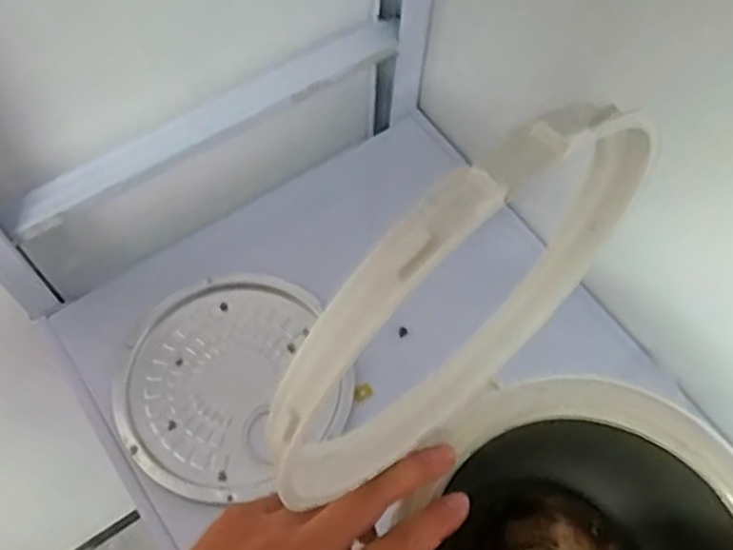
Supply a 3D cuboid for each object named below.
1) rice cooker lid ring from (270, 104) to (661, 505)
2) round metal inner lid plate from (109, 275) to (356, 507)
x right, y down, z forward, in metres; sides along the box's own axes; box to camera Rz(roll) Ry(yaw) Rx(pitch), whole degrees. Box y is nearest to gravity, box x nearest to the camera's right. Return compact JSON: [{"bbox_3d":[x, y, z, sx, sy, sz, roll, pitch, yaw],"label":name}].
[{"bbox_3d":[0.042,0.019,0.290,0.182,0.210,0.025,-36,69,-19],"label":"rice cooker lid ring"},{"bbox_3d":[-0.109,0.082,0.569,0.173,0.016,0.175,1,62,-2],"label":"round metal inner lid plate"}]

